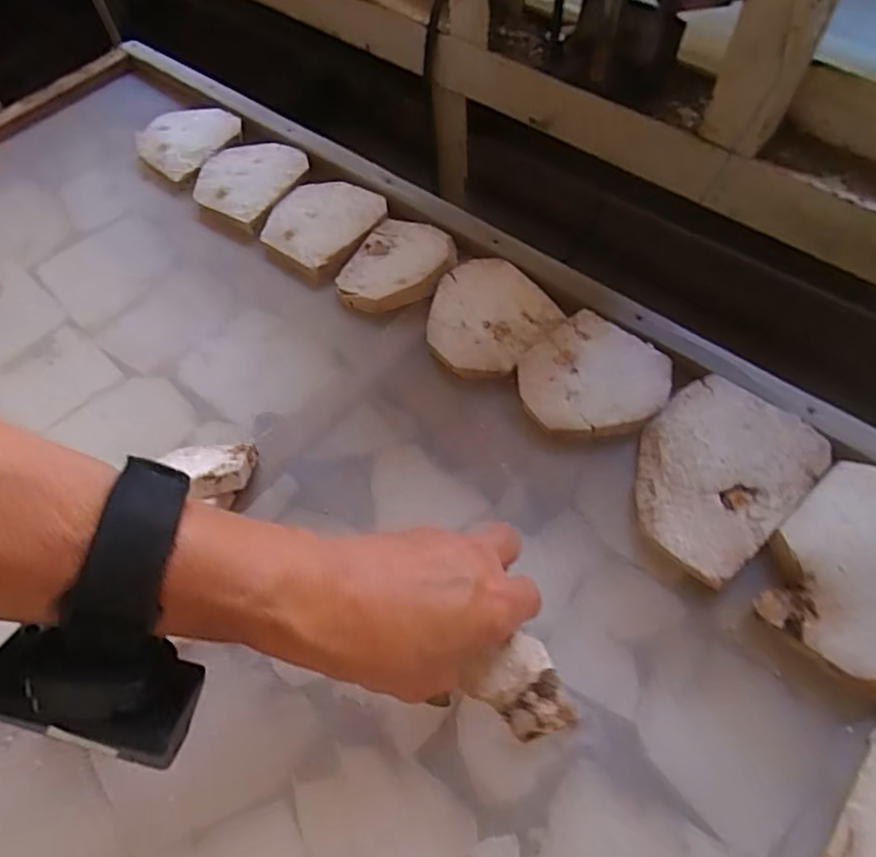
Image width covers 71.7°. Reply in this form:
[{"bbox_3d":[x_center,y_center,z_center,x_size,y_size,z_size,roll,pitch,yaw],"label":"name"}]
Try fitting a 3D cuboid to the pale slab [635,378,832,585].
[{"bbox_3d":[0.162,0.025,0.357,0.113,0.017,0.089,-39,63,-19],"label":"pale slab"}]

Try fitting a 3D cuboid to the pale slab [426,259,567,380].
[{"bbox_3d":[0.032,-0.078,0.428,0.087,0.013,0.087,-36,62,-18],"label":"pale slab"}]

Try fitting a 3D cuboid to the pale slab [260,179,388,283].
[{"bbox_3d":[-0.096,-0.167,0.497,0.089,0.021,0.088,35,66,23],"label":"pale slab"}]

